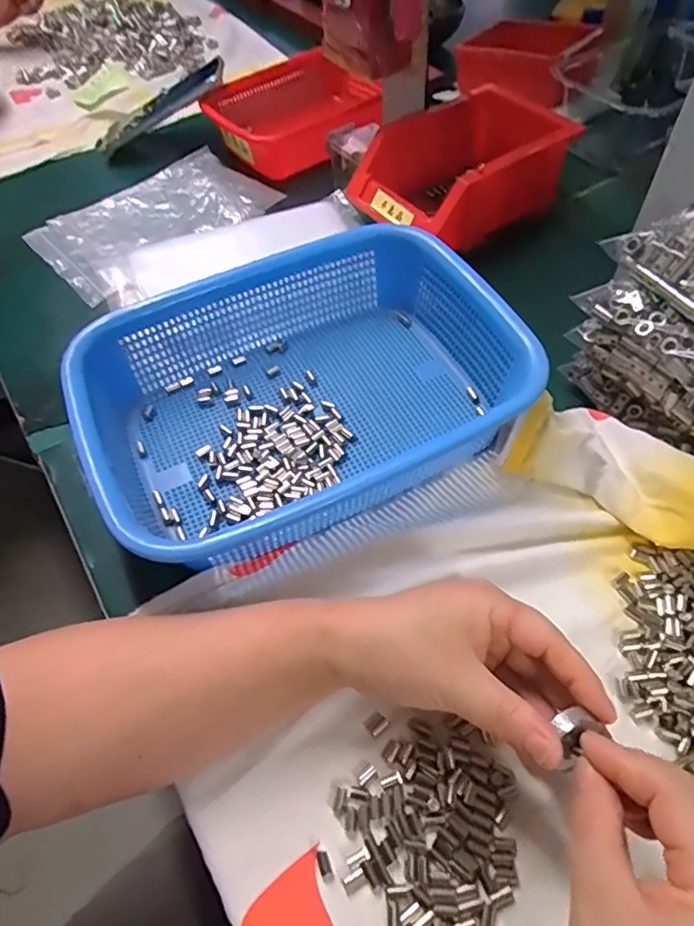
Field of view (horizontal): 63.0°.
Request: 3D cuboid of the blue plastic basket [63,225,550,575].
[{"bbox_3d":[-0.034,-0.052,0.395,0.289,0.066,0.204,-26,59,-15],"label":"blue plastic basket"}]

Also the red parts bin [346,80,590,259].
[{"bbox_3d":[0.114,-0.279,0.538,0.193,0.072,0.126,-32,60,-17],"label":"red parts bin"}]

